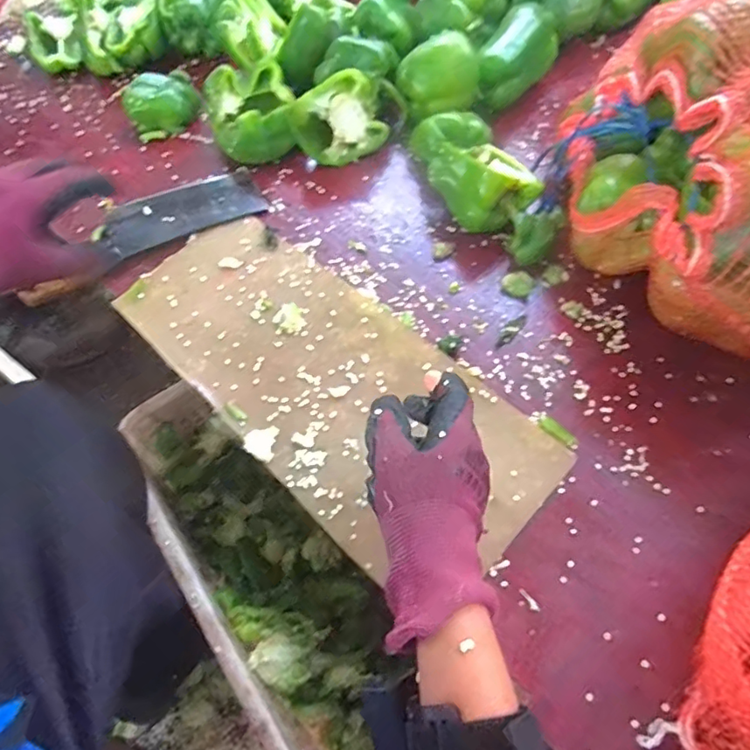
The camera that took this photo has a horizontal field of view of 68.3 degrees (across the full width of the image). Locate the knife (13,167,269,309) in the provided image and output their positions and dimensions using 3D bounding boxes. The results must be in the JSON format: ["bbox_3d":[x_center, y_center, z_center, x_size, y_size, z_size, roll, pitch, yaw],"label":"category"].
[{"bbox_3d":[-0.244,-0.152,0.578,0.253,0.015,0.085,-31,64,-16],"label":"knife"}]

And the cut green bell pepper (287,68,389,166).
[{"bbox_3d":[-0.044,-0.291,0.626,0.097,0.091,0.046,-33,44,4],"label":"cut green bell pepper"}]

